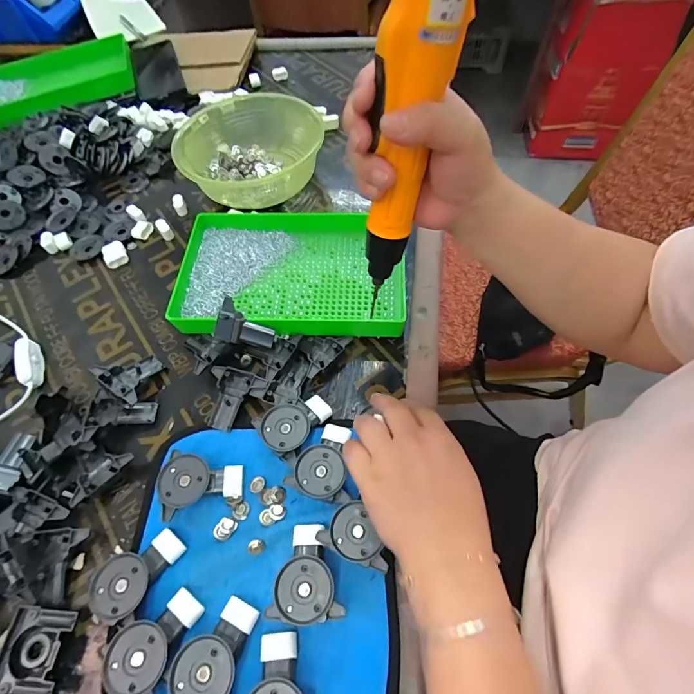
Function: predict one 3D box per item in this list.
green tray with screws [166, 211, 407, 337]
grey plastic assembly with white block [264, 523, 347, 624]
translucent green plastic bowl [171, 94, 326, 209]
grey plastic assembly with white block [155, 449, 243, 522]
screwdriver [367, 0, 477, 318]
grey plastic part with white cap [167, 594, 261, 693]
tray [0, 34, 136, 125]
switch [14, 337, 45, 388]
[{"bbox_3d":[-0.061,-0.081,0.450,0.249,0.040,0.154,2,60,5],"label":"green tray with screws"},{"bbox_3d":[-0.027,0.170,0.303,0.052,0.021,0.064,3,60,6],"label":"grey plastic assembly with white block"},{"bbox_3d":[-0.140,-0.285,0.558,0.194,0.066,0.209,-2,60,3],"label":"translucent green plastic bowl"},{"bbox_3d":[-0.126,0.121,0.340,0.065,0.025,0.051,7,60,8],"label":"grey plastic assembly with white block"},{"bbox_3d":[0.032,-0.121,0.256,0.036,0.211,0.034,38,56,23],"label":"screwdriver"},{"bbox_3d":[-0.092,0.215,0.282,0.044,0.025,0.064,11,61,10],"label":"grey plastic part with white cap"},{"bbox_3d":[-0.506,-0.465,0.704,0.258,0.041,0.199,-20,60,-8],"label":"tray"},{"bbox_3d":[-0.335,0.016,0.423,0.016,0.022,0.063,-19,60,-7],"label":"switch"}]

